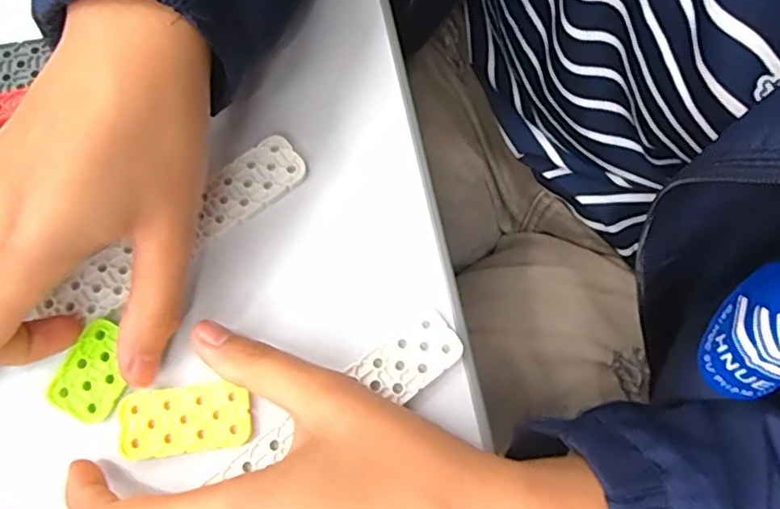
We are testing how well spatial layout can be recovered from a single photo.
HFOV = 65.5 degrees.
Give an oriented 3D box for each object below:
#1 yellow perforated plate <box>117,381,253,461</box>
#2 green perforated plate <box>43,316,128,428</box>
[{"bbox_3d":[-0.080,0.064,0.236,0.050,0.004,0.024,-5,72,-3],"label":"yellow perforated plate"},{"bbox_3d":[-0.116,0.046,0.239,0.025,0.007,0.036,25,74,8],"label":"green perforated plate"}]

